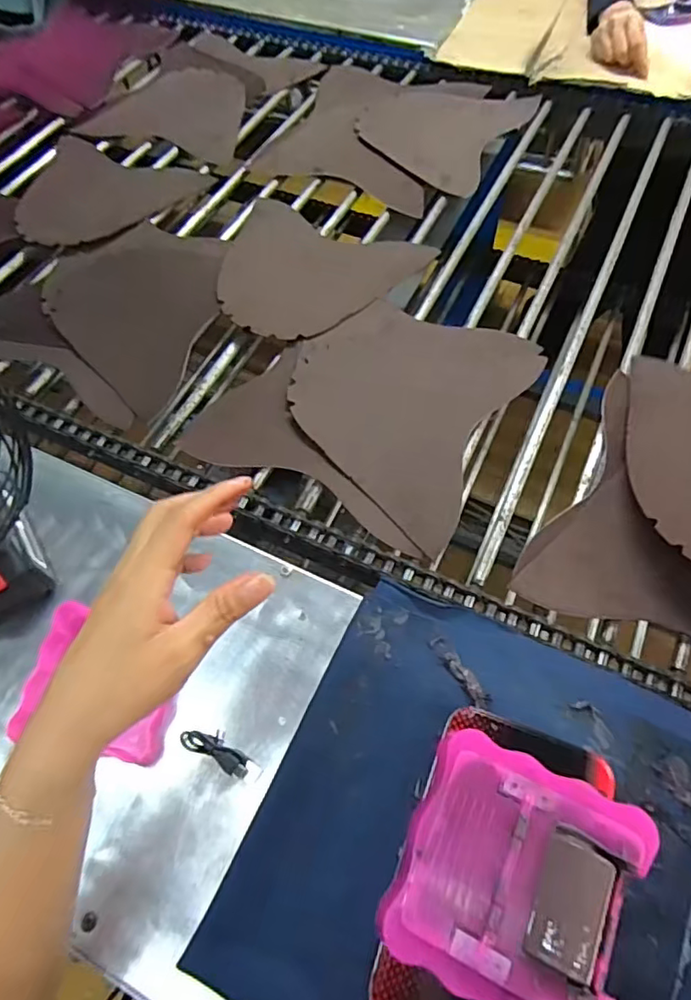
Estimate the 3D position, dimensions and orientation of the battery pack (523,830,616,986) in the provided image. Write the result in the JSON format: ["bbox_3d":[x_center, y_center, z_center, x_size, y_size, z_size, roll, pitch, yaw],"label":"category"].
[{"bbox_3d":[0.106,0.190,0.270,0.033,0.005,0.054,21,65,14],"label":"battery pack"}]

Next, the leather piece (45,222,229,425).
[{"bbox_3d":[-0.268,-0.232,0.685,0.224,0.015,0.266,14,63,11],"label":"leather piece"}]

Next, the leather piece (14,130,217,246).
[{"bbox_3d":[-0.356,-0.428,0.806,0.241,0.017,0.221,24,64,11],"label":"leather piece"}]

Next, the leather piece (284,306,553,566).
[{"bbox_3d":[0.058,-0.108,0.598,0.232,0.019,0.255,30,67,18],"label":"leather piece"}]

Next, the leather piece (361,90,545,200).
[{"bbox_3d":[0.132,-0.548,0.842,0.214,0.011,0.239,27,66,16],"label":"leather piece"}]

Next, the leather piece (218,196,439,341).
[{"bbox_3d":[-0.051,-0.276,0.700,0.240,0.018,0.218,22,65,14],"label":"leather piece"}]

